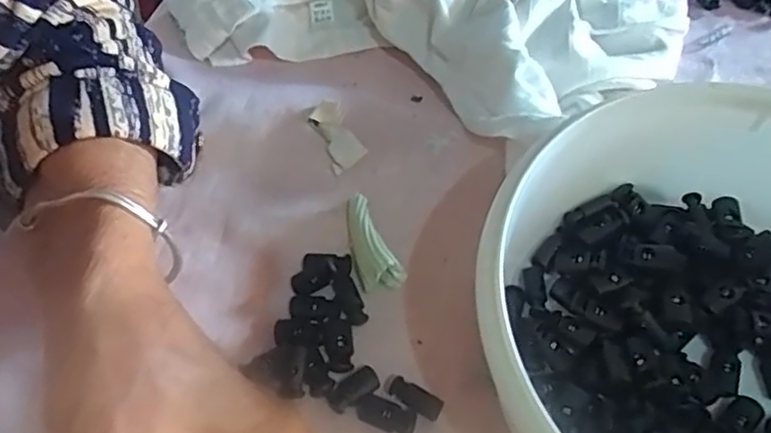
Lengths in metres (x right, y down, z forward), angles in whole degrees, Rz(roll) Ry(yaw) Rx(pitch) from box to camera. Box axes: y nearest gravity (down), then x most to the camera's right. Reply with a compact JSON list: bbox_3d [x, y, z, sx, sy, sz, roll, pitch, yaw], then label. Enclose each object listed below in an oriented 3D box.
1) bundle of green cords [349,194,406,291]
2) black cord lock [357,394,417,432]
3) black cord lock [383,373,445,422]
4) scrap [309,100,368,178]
[{"bbox_3d":[-0.006,0.009,0.269,0.018,0.017,0.043,-12,57,-7],"label":"bundle of green cords"},{"bbox_3d":[0.001,0.075,0.235,0.022,0.004,0.011,20,58,14],"label":"black cord lock"},{"bbox_3d":[0.010,0.070,0.240,0.024,0.004,0.009,28,61,19],"label":"black cord lock"},{"bbox_3d":[-0.024,-0.039,0.296,0.017,0.004,0.037,-31,69,2],"label":"scrap"}]

